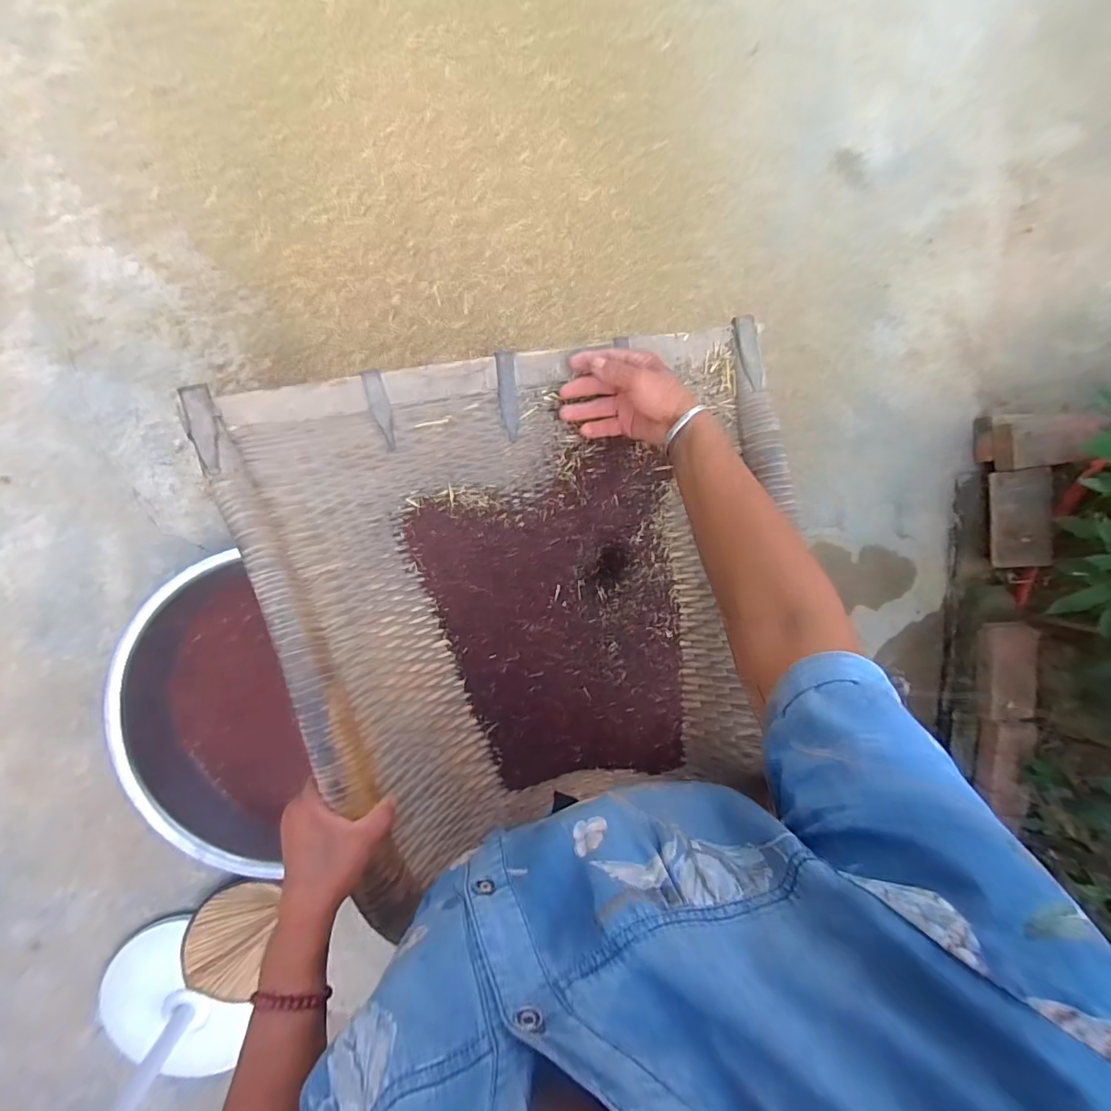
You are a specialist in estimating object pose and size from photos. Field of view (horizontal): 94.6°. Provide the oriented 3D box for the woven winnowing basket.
[{"bbox_3d":[-0.032,0.053,0.504,0.487,0.152,0.488,-9,97,-4],"label":"woven winnowing basket"}]

